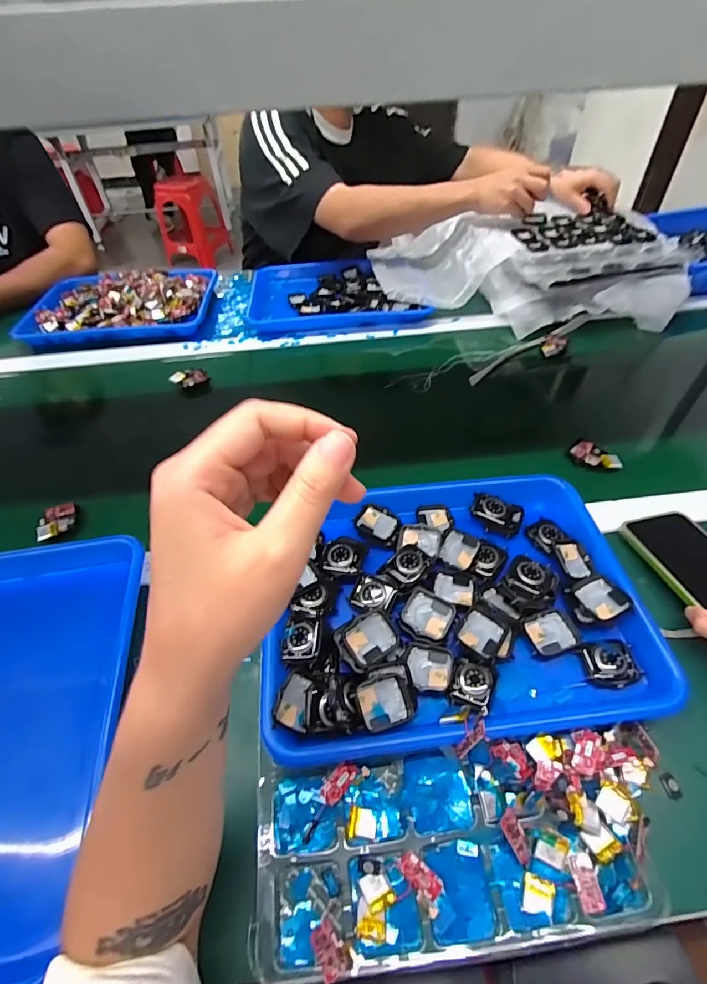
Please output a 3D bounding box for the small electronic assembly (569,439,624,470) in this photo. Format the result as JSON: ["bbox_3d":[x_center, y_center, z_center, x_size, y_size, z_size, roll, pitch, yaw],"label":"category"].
[{"bbox_3d":[0.295,-0.044,0.542,0.059,0.014,0.035,34,58,28],"label":"small electronic assembly"}]

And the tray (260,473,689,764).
[{"bbox_3d":[0.085,0.093,0.410,0.317,0.033,0.237,-5,49,-2],"label":"tray"}]

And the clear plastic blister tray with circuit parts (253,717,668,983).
[{"bbox_3d":[0.081,0.241,0.310,0.295,0.034,0.113,-6,49,-3],"label":"clear plastic blister tray with circuit parts"}]

